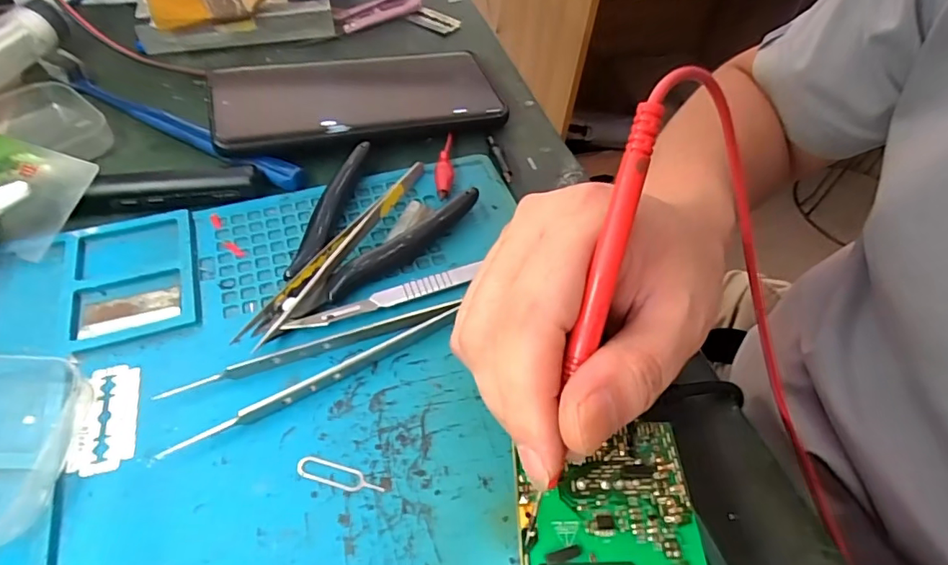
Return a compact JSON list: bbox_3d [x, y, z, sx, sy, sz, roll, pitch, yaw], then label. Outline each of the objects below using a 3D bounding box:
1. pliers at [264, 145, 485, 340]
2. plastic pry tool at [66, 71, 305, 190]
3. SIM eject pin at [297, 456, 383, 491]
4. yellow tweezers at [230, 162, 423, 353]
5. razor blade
[{"bbox_3d":[-0.060,-0.021,0.246,0.071,0.013,0.109,30,57,17],"label":"pliers"},{"bbox_3d":[-0.166,-0.088,0.289,0.169,0.014,0.018,27,56,16],"label":"plastic pry tool"},{"bbox_3d":[-0.049,0.071,0.188,0.032,0.004,0.008,14,53,6],"label":"SIM eject pin"},{"bbox_3d":[-0.060,-0.018,0.246,0.011,0.010,0.130,27,56,15],"label":"yellow tweezers"},{"bbox_3d":[-0.138,0.050,0.196,0.021,0.004,0.042,-6,54,-8],"label":"razor blade"}]

